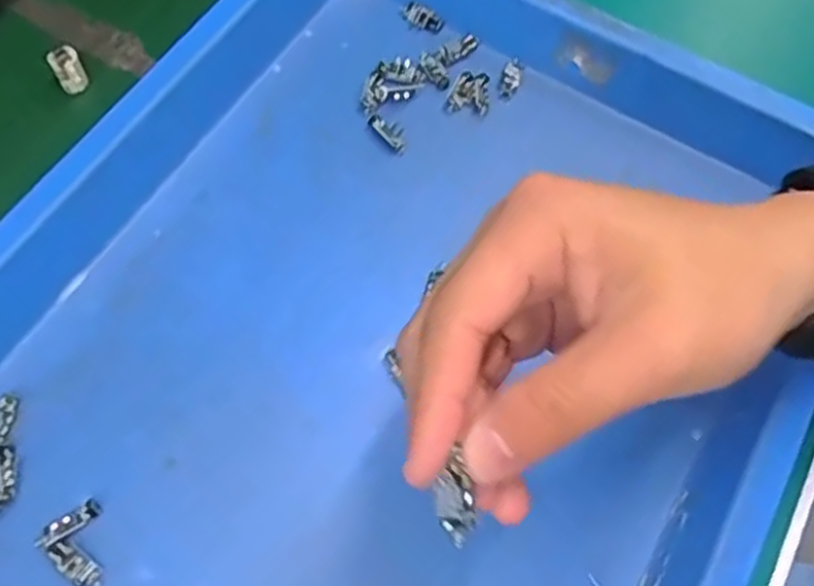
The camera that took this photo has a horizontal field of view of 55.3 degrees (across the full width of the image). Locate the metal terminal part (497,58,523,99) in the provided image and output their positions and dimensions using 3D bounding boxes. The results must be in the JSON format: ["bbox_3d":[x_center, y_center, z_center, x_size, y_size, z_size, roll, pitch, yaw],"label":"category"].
[{"bbox_3d":[0.058,-0.119,0.434,0.011,0.005,0.026,20,63,6],"label":"metal terminal part"}]

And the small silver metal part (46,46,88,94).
[{"bbox_3d":[-0.182,-0.118,0.420,0.015,0.027,0.014,1,64,-3],"label":"small silver metal part"}]

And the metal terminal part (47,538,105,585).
[{"bbox_3d":[-0.133,0.109,0.312,0.025,0.004,0.011,36,68,14],"label":"metal terminal part"}]

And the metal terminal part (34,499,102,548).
[{"bbox_3d":[-0.139,0.094,0.318,0.026,0.004,0.009,-32,70,-17],"label":"metal terminal part"}]

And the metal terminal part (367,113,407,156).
[{"bbox_3d":[-0.009,-0.085,0.408,0.012,0.004,0.028,-33,70,-19],"label":"metal terminal part"}]

